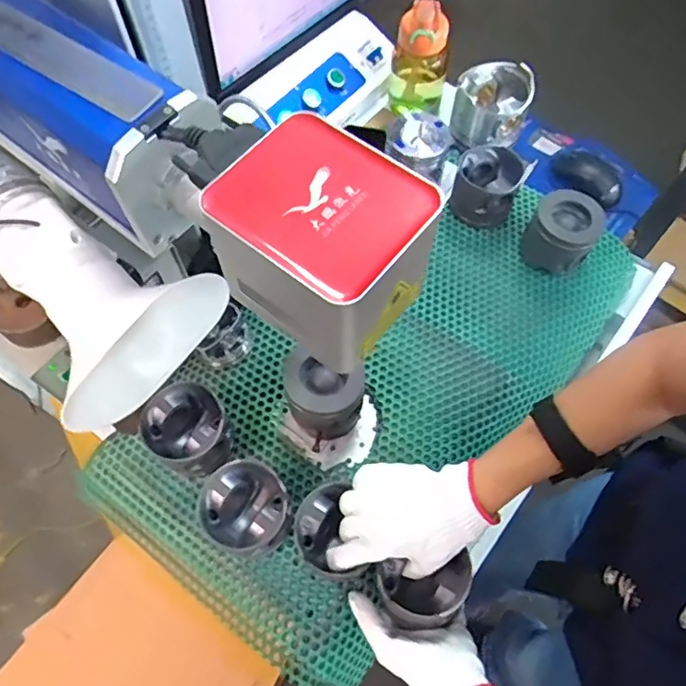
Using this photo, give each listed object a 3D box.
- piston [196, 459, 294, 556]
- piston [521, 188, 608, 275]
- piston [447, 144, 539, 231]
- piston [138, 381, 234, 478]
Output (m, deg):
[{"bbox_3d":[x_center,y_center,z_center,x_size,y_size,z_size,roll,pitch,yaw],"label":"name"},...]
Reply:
[{"bbox_3d":[-0.101,0.177,0.600,0.087,0.057,0.090,0,63,0],"label":"piston"},{"bbox_3d":[0.297,-0.151,0.765,0.089,0.089,0.087,18,65,9],"label":"piston"},{"bbox_3d":[0.202,-0.220,0.803,0.091,0.070,0.095,0,63,0],"label":"piston"},{"bbox_3d":[-0.168,0.101,0.638,0.096,0.069,0.085,34,68,16],"label":"piston"}]

